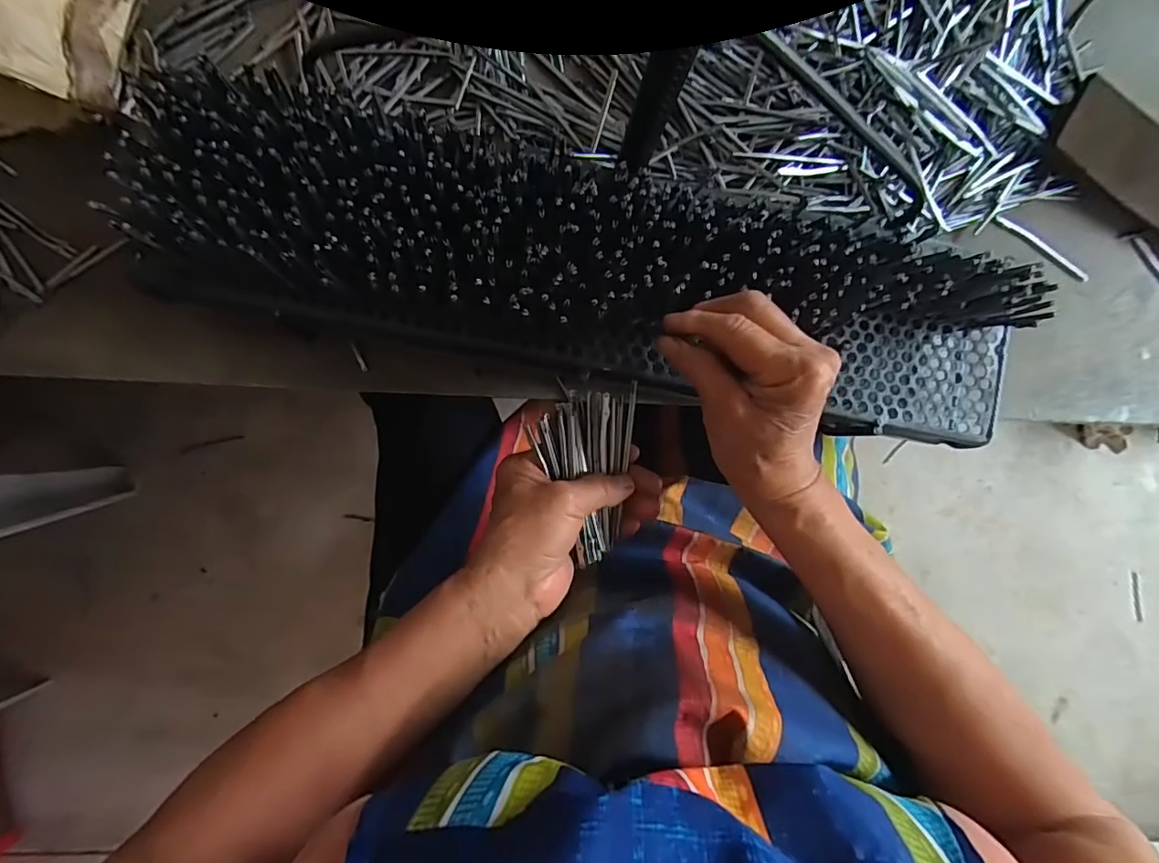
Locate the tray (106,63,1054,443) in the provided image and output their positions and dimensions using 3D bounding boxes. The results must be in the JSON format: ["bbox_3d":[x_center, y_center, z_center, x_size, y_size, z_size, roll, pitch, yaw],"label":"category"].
[{"bbox_3d":[0.023,-0.106,0.359,0.586,0.069,0.134,8,90,-8],"label":"tray"}]

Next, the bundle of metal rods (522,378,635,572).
[{"bbox_3d":[0.001,0.027,0.343,0.064,0.028,0.113,3,90,-6],"label":"bundle of metal rods"}]

